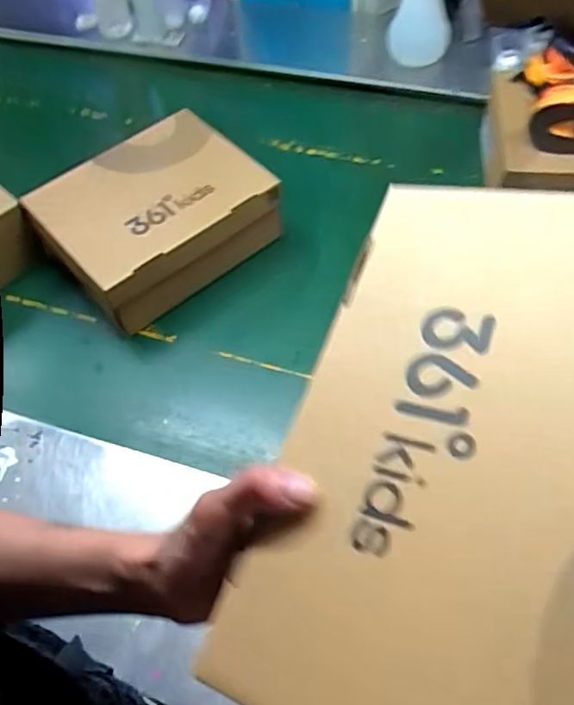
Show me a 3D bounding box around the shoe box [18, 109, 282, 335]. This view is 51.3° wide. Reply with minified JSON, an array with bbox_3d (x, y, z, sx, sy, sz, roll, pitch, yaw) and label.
[{"bbox_3d":[-0.192,-0.201,0.882,0.287,0.113,0.221,-37,63,-19],"label":"shoe box"}]

